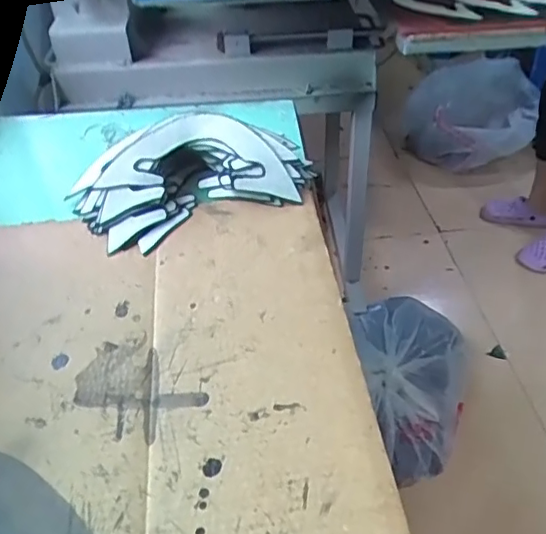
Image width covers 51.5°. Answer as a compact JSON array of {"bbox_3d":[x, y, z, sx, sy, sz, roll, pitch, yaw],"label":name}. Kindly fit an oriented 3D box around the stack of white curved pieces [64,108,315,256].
[{"bbox_3d":[-0.099,-0.127,0.738,0.315,0.070,0.186,-19,45,-16],"label":"stack of white curved pieces"}]

